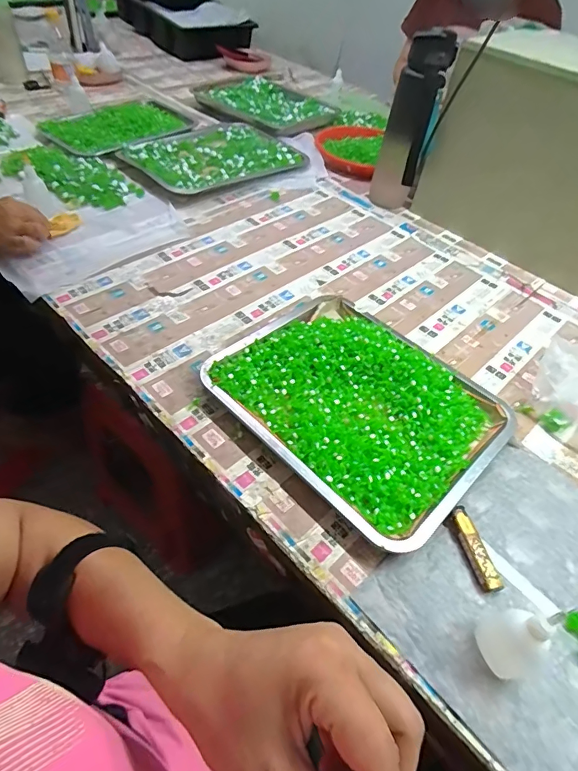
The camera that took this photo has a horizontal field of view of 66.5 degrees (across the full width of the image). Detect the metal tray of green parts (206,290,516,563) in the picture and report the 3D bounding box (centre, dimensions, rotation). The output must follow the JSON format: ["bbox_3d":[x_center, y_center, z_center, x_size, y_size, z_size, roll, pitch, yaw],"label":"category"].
[{"bbox_3d":[0.079,0.012,0.520,0.311,0.033,0.255,38,55,25],"label":"metal tray of green parts"}]

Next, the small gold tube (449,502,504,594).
[{"bbox_3d":[0.175,0.154,0.417,0.021,0.015,0.077,-9,49,-14],"label":"small gold tube"}]

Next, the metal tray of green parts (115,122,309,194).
[{"bbox_3d":[-0.153,-0.494,0.934,0.326,0.026,0.272,-28,56,-28],"label":"metal tray of green parts"}]

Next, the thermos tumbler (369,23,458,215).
[{"bbox_3d":[0.210,-0.447,0.781,0.084,0.270,0.068,11,48,4],"label":"thermos tumbler"}]

